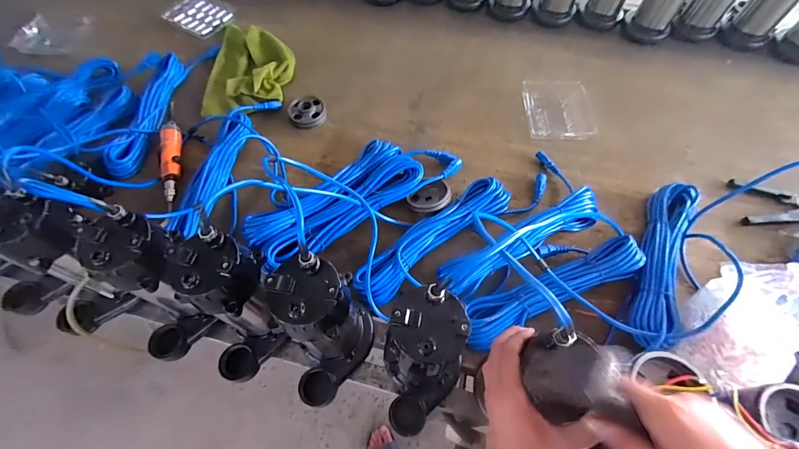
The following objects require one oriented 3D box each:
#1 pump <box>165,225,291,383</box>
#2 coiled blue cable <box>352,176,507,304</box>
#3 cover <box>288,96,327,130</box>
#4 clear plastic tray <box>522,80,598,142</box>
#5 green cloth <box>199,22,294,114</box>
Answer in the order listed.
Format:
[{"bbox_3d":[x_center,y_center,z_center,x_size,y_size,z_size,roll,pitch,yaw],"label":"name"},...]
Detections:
[{"bbox_3d":[-0.233,0.127,0.498,0.093,0.238,0.144,4,59,3],"label":"pump"},{"bbox_3d":[0.069,0.023,0.662,0.348,0.051,0.081,-35,66,-17],"label":"coiled blue cable"},{"bbox_3d":[-0.220,-0.269,0.846,0.087,0.037,0.074,-5,59,-2],"label":"cover"},{"bbox_3d":[0.375,-0.279,0.837,0.154,0.035,0.178,7,59,5],"label":"clear plastic tray"},{"bbox_3d":[-0.388,-0.412,0.921,0.215,0.047,0.324,0,59,1],"label":"green cloth"}]

